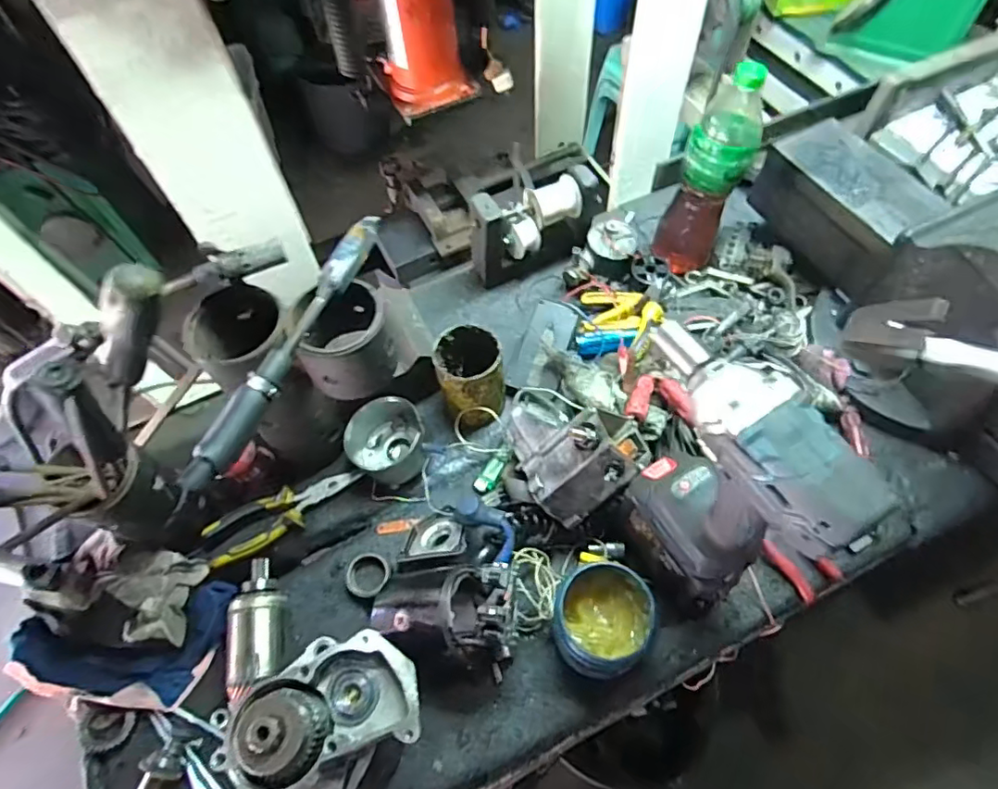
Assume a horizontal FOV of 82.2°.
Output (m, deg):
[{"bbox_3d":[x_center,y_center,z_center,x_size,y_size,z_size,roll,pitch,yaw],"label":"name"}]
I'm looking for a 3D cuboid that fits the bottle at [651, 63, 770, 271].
[{"bbox_3d":[0.254,-0.255,0.713,0.086,0.267,0.076,20,64,14],"label":"bottle"}]

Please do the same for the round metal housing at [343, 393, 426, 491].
[{"bbox_3d":[-0.127,0.055,0.658,0.085,0.073,0.098,-33,64,-14],"label":"round metal housing"}]

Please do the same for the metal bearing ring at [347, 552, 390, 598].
[{"bbox_3d":[-0.139,0.192,0.613,0.046,0.018,0.046,-2,61,3],"label":"metal bearing ring"}]

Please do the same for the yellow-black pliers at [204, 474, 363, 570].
[{"bbox_3d":[-0.237,0.134,0.644,0.170,0.029,0.052,-26,62,-10],"label":"yellow-black pliers"}]

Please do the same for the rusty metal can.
[{"bbox_3d":[-0.031,-0.017,0.669,0.079,0.105,0.081,-23,62,-9],"label":"rusty metal can"}]

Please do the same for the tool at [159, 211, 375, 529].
[{"bbox_3d":[-0.181,-0.036,0.479,0.028,0.027,0.296,18,64,13],"label":"tool"}]

